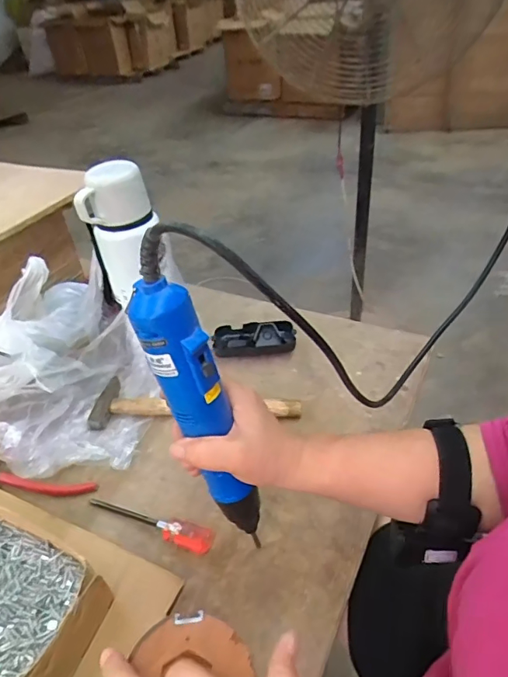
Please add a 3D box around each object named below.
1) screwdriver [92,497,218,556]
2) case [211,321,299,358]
[{"bbox_3d":[-0.103,0.175,0.457,0.136,0.019,0.026,12,41,20],"label":"screwdriver"},{"bbox_3d":[0.000,-0.001,0.645,0.108,0.022,0.054,-4,38,1],"label":"case"}]

